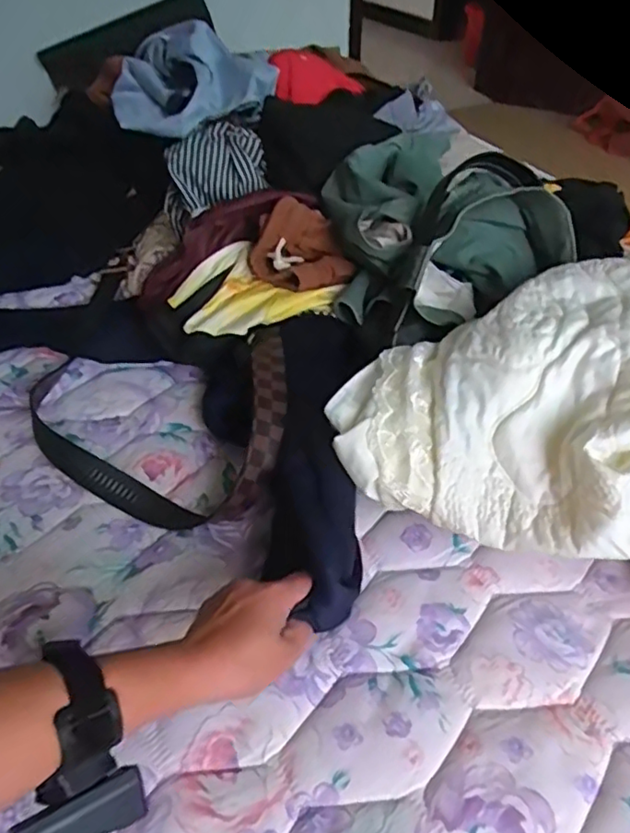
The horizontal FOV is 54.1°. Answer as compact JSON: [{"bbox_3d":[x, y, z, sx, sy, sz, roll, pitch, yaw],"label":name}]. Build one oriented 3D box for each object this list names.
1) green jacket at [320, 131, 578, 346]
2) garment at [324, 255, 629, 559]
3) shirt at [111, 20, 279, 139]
[{"bbox_3d":[0.119,-0.225,0.716,0.226,0.119,0.286,-18,46,-17],"label":"green jacket"},{"bbox_3d":[0.231,-0.024,0.539,0.430,0.129,0.280,7,44,9],"label":"garment"},{"bbox_3d":[-0.194,-0.557,0.989,0.248,0.092,0.313,-7,44,-6],"label":"shirt"}]

